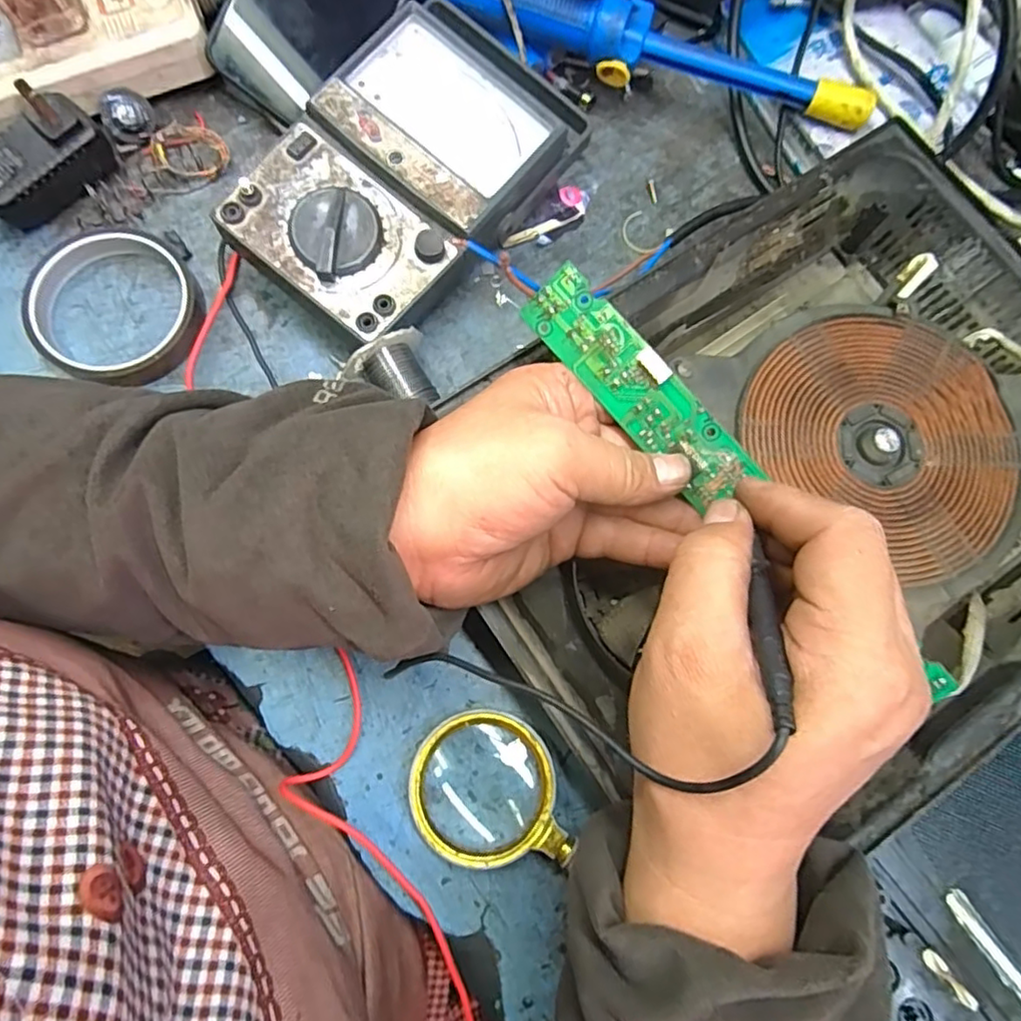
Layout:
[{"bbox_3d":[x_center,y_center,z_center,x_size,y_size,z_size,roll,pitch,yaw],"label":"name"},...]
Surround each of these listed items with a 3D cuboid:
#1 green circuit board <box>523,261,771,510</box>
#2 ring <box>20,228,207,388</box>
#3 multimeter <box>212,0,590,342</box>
[{"bbox_3d":[0.053,-0.051,0.267,0.030,0.007,0.116,-42,88,16],"label":"green circuit board"},{"bbox_3d":[-0.213,-0.110,0.342,0.085,0.021,0.099,-41,80,-11],"label":"ring"},{"bbox_3d":[-0.053,-0.184,0.347,0.115,0.048,0.193,39,78,7],"label":"multimeter"}]

